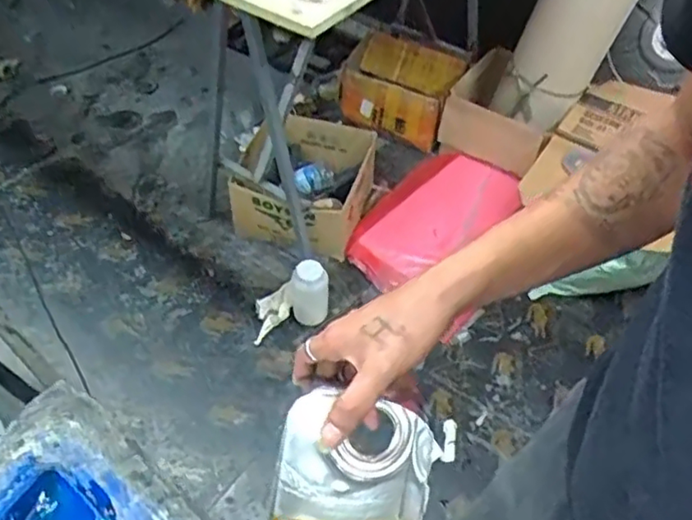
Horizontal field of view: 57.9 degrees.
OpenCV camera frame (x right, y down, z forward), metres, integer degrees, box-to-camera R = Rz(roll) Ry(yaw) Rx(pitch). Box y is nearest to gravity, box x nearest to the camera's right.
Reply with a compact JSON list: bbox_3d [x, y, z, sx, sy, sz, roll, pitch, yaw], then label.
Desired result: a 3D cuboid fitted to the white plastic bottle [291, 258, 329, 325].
[{"bbox_3d":[-0.094,0.092,1.619,0.100,0.236,0.076,5,50,0],"label":"white plastic bottle"}]

